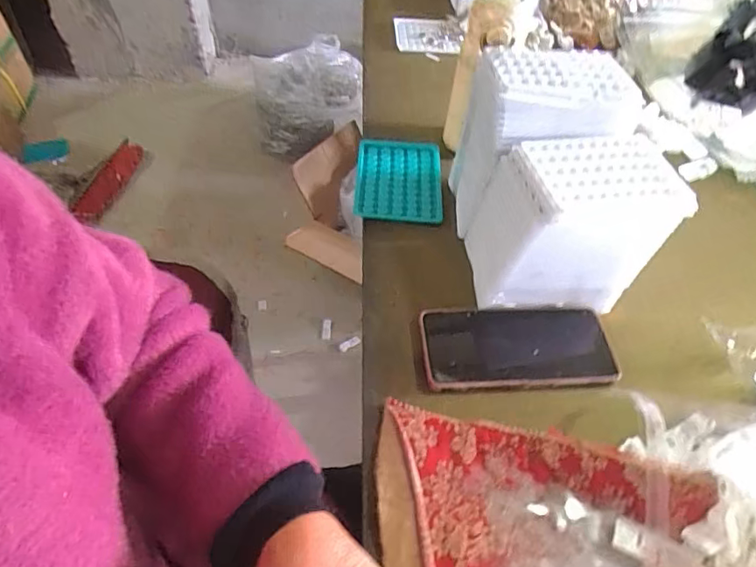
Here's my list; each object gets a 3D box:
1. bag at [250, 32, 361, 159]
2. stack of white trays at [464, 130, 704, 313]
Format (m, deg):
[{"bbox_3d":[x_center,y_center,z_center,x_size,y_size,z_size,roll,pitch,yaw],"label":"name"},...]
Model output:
[{"bbox_3d":[-0.212,-0.589,1.639,0.334,0.227,0.320,-8,52,-11],"label":"bag"},{"bbox_3d":[0.163,-0.049,0.465,0.153,0.122,0.094,-2,52,-8],"label":"stack of white trays"}]

